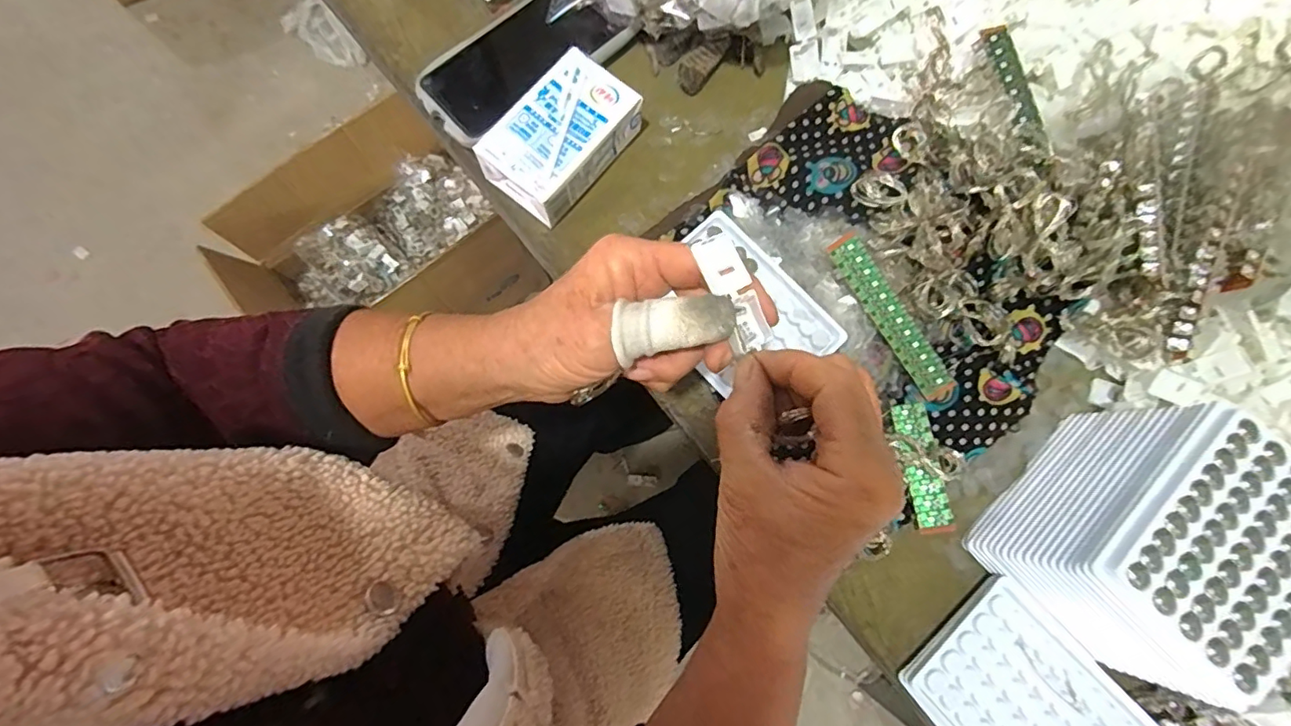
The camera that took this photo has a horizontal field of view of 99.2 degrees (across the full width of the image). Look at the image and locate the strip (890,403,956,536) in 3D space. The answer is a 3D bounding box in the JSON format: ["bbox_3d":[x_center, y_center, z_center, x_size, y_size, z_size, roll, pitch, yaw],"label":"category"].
[{"bbox_3d":[0.184,0.069,0.364,0.022,0.004,0.084,-11,77,12],"label":"strip"}]

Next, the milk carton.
[{"bbox_3d":[-0.060,-0.161,0.399,0.065,0.040,0.106,38,79,7],"label":"milk carton"}]

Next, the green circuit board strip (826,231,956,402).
[{"bbox_3d":[0.169,-0.031,0.377,0.022,0.004,0.126,-35,92,9],"label":"green circuit board strip"}]

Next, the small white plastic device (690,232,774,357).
[{"bbox_3d":[0.040,-0.032,0.253,0.020,0.004,0.055,-18,82,-5],"label":"small white plastic device"}]

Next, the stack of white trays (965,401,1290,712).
[{"bbox_3d":[0.293,0.098,0.317,0.099,0.083,0.132,41,80,7],"label":"stack of white trays"}]

